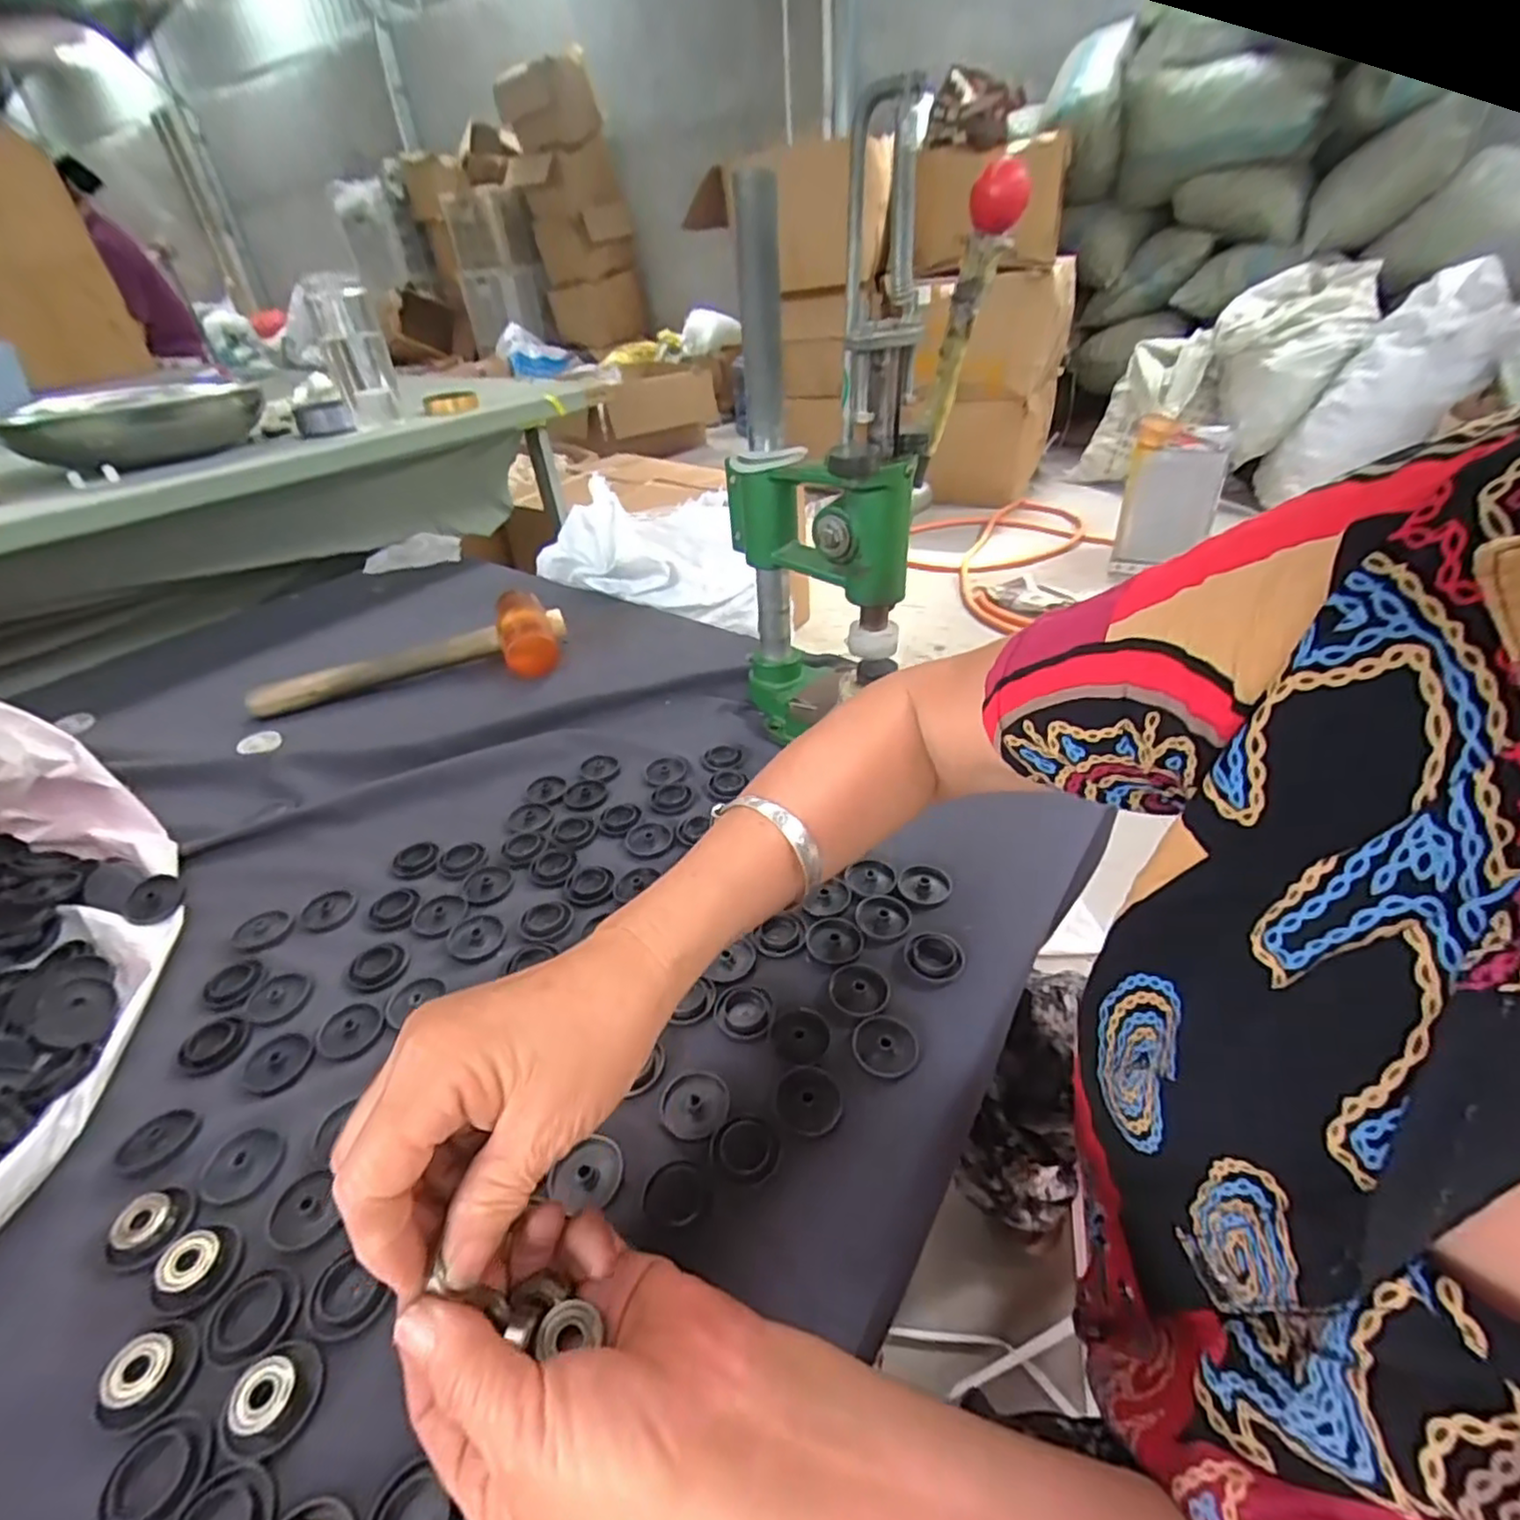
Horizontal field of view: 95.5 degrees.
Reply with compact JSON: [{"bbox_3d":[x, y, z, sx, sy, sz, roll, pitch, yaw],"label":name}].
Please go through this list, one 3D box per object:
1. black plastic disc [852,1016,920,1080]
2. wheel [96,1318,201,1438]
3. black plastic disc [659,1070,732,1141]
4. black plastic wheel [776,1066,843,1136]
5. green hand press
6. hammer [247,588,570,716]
[{"bbox_3d":[0.067,0.154,0.366,0.033,0.011,0.032,-2,37,2],"label":"black plastic disc"},{"bbox_3d":[-0.233,0.235,0.264,0.027,0.013,0.033,7,38,13],"label":"wheel"},{"bbox_3d":[-0.032,0.169,0.341,0.033,0.004,0.032,-2,37,2],"label":"black plastic disc"},{"bbox_3d":[0.024,0.166,0.340,0.031,0.004,0.032,-2,37,2],"label":"black plastic wheel"},{"bbox_3d":[0.061,-0.199,0.534,0.169,0.366,0.157,26,46,33],"label":"green hand press"},{"bbox_3d":[-0.354,-0.106,0.714,0.303,0.063,0.095,-12,38,-12],"label":"hammer"}]

